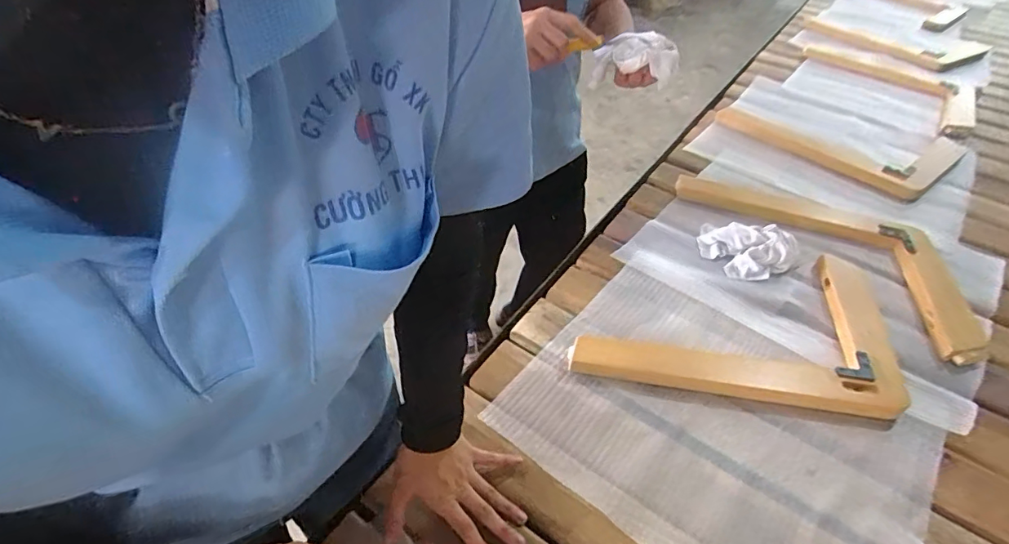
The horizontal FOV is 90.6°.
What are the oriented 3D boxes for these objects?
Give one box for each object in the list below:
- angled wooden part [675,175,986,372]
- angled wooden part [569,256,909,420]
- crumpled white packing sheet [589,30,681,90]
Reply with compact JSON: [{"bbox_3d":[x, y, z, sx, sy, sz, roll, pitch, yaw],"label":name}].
[{"bbox_3d":[0.607,-0.066,0.929,0.228,0.051,0.549,-20,46,-32],"label":"angled wooden part"},{"bbox_3d":[0.401,0.108,0.710,0.529,0.043,0.252,-16,48,-20],"label":"angled wooden part"},{"bbox_3d":[0.193,-0.303,0.742,0.123,0.087,0.061,12,45,10],"label":"crumpled white packing sheet"}]

